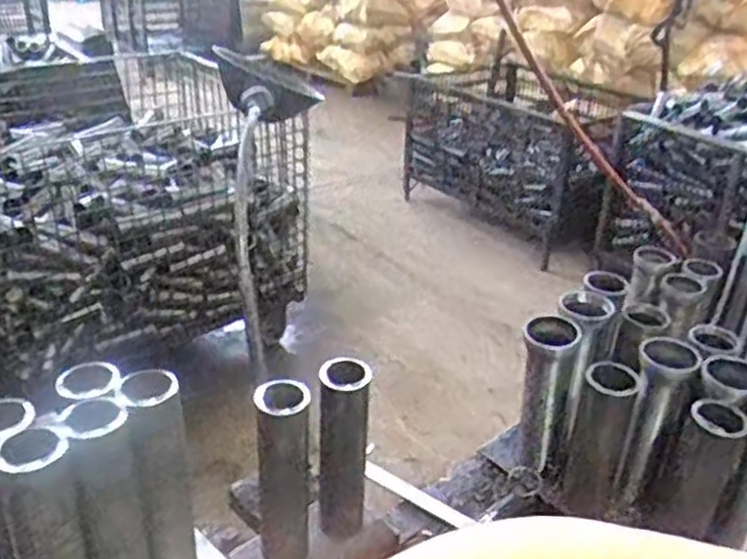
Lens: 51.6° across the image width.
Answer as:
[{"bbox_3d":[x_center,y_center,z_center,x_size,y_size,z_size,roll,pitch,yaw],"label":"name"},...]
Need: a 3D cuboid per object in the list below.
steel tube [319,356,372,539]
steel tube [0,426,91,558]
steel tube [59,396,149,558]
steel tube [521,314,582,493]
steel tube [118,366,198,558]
[{"bbox_3d":[-0.028,0.159,0.724,0.042,0.180,0.042,2,29,1],"label":"steel tube"},{"bbox_3d":[-0.227,0.191,0.544,0.051,0.181,0.046,-16,33,-29],"label":"steel tube"},{"bbox_3d":[-0.193,0.188,0.580,0.045,0.213,0.042,-13,32,-25],"label":"steel tube"},{"bbox_3d":[0.185,0.131,0.850,0.059,0.184,0.067,7,29,10],"label":"steel tube"},{"bbox_3d":[-0.165,0.173,0.612,0.043,0.212,0.054,-7,30,-16],"label":"steel tube"}]

